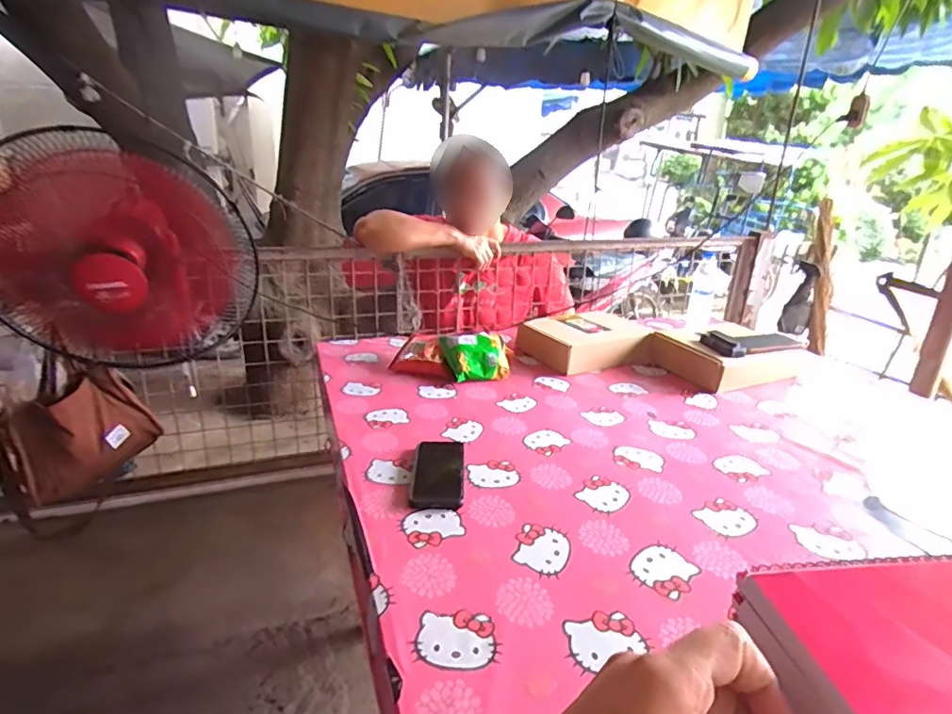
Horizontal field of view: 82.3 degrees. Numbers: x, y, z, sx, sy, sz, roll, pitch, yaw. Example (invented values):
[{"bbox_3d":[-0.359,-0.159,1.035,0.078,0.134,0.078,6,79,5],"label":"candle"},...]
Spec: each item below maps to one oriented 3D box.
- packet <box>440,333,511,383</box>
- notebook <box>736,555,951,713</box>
[{"bbox_3d":[0.001,-0.002,1.188,0.140,0.034,0.119,-6,57,-12],"label":"packet"},{"bbox_3d":[0.194,0.119,0.229,0.130,0.012,0.086,0,22,-7],"label":"notebook"}]

